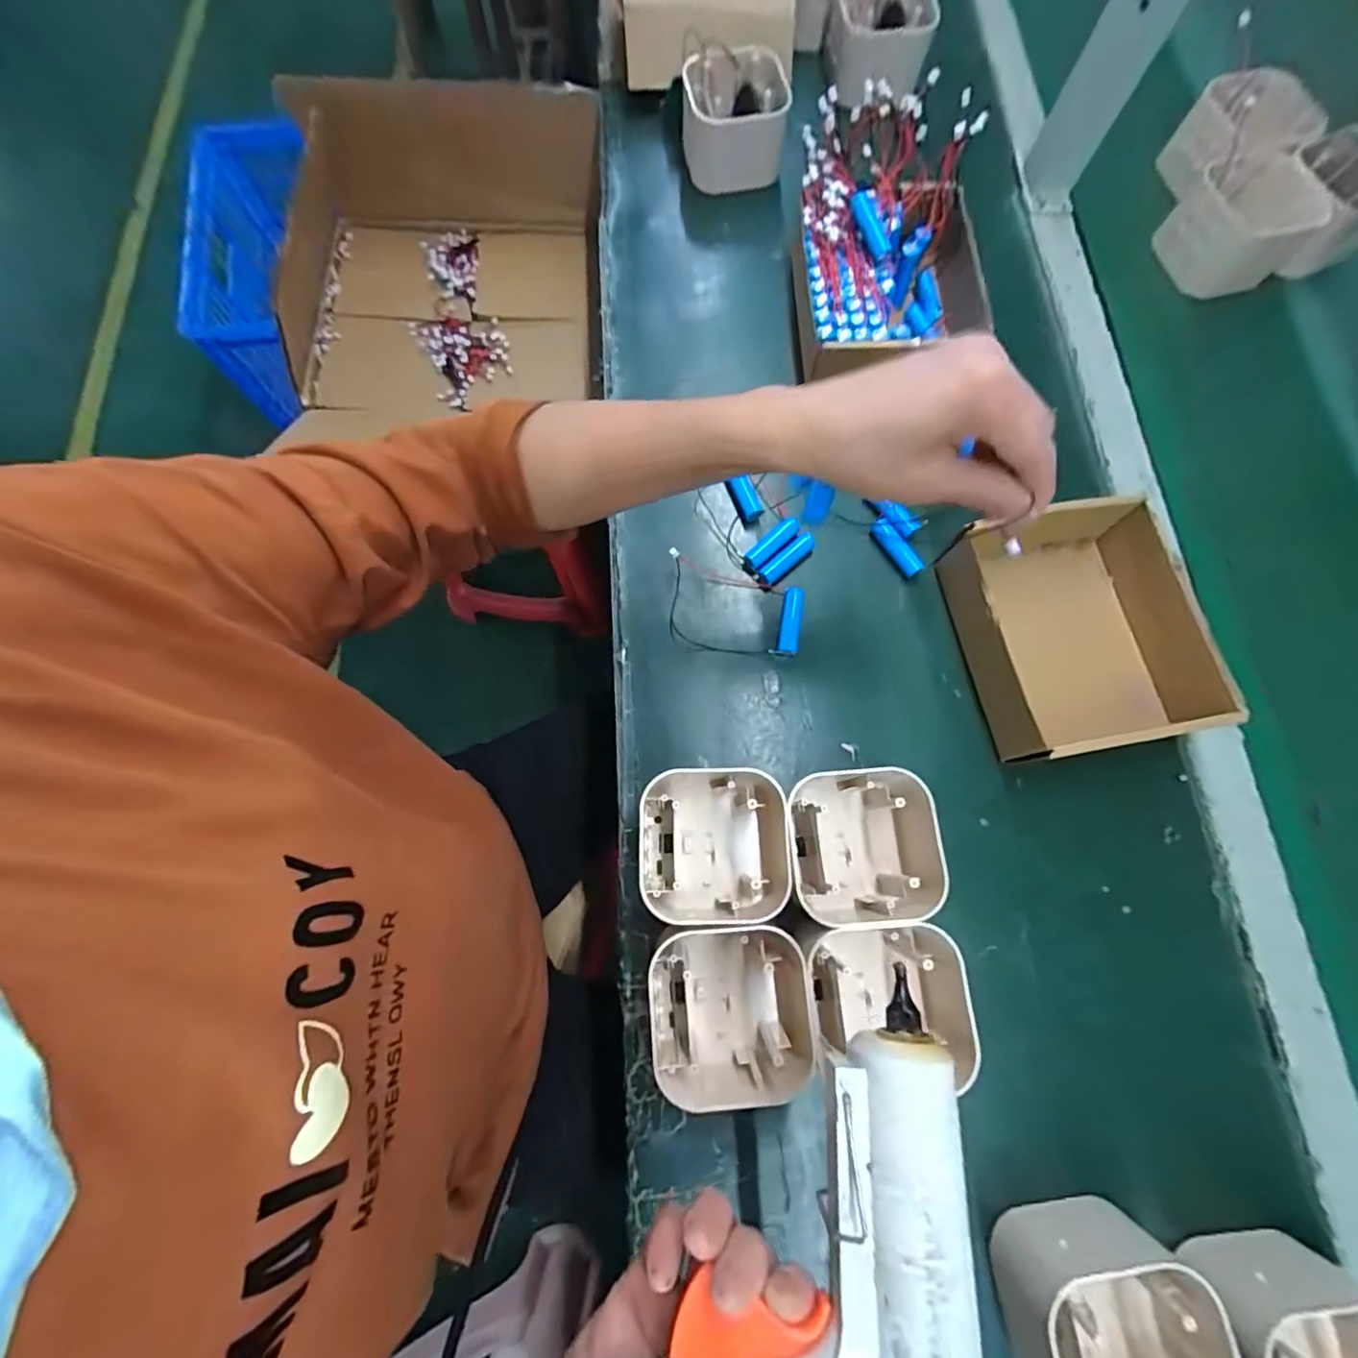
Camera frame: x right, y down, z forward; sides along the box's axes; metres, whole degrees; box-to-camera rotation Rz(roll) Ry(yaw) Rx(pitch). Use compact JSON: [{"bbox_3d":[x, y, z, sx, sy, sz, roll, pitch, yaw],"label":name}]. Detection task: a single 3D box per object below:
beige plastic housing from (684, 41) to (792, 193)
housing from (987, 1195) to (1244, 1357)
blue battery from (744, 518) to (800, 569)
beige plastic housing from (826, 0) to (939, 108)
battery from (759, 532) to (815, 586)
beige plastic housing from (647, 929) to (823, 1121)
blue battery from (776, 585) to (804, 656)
[{"bbox_3d":[0.050,-0.523,0.531,0.092,0.065,0.088,0,74,0],"label":"beige plastic housing"},{"bbox_3d":[0.229,0.348,0.307,0.098,0.064,0.098,-21,75,-6],"label":"housing"},{"bbox_3d":[0.073,-0.105,0.448,0.049,0.015,0.015,-40,80,-11],"label":"blue battery"},{"bbox_3d":[0.194,-0.622,0.554,0.091,0.058,0.111,2,75,-1],"label":"beige plastic housing"},{"bbox_3d":[0.085,-0.093,0.445,0.051,0.014,0.014,-40,80,-11],"label":"battery"},{"bbox_3d":[0.031,0.192,0.338,0.094,0.061,0.088,-8,76,-4],"label":"beige plastic housing"},{"bbox_3d":[0.084,-0.044,0.429,0.016,0.016,0.049,9,75,1],"label":"blue battery"}]

